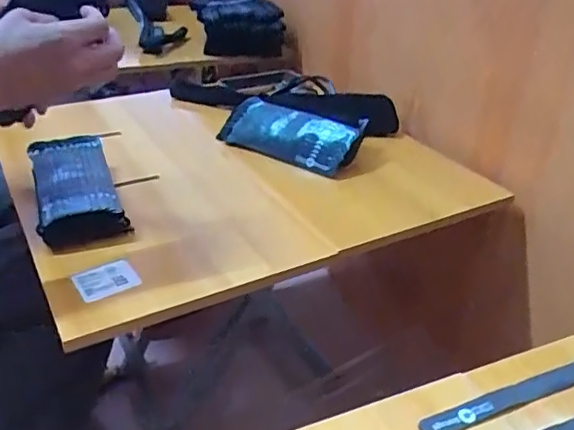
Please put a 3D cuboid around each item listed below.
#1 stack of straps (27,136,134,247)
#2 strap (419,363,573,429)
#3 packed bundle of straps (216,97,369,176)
[{"bbox_3d":[-0.264,-0.032,0.704,0.094,0.057,0.201,-12,34,-21],"label":"stack of straps"},{"bbox_3d":[0.195,0.148,0.467,0.194,0.006,0.023,-11,38,-21],"label":"strap"},{"bbox_3d":[-0.003,-0.114,0.860,0.232,0.081,0.086,19,35,27],"label":"packed bundle of straps"}]

